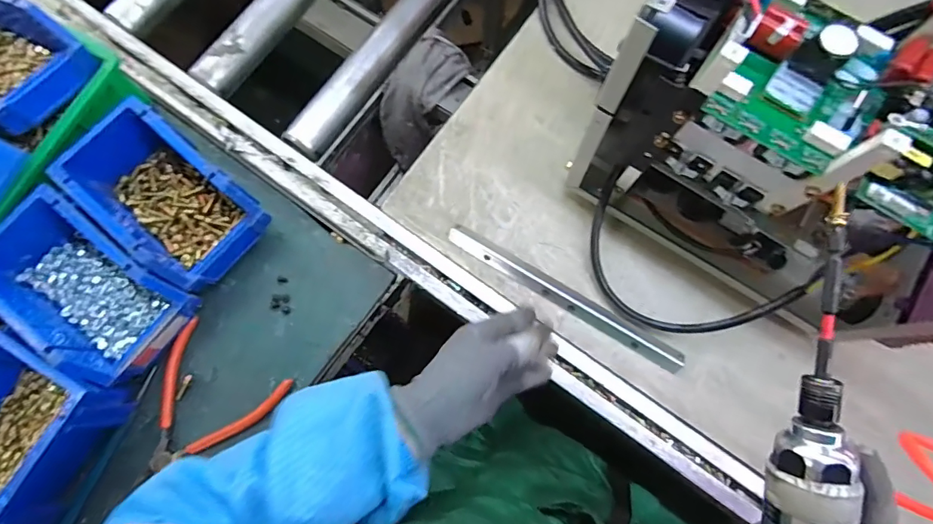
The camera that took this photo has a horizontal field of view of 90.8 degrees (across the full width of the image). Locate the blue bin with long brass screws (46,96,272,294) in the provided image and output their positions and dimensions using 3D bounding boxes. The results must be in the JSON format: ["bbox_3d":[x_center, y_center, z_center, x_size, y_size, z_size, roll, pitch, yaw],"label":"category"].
[{"bbox_3d":[-0.281,-0.061,0.436,0.156,0.073,0.099,39,80,9],"label":"blue bin with long brass screws"}]

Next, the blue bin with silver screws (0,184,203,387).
[{"bbox_3d":[-0.344,0.023,0.419,0.166,0.071,0.103,36,80,8],"label":"blue bin with silver screws"}]

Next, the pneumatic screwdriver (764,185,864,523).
[{"bbox_3d":[0.180,0.135,0.240,0.032,0.036,0.327,4,93,2],"label":"pneumatic screwdriver"}]

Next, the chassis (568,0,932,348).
[{"bbox_3d":[0.262,-0.086,0.371,0.309,0.235,0.165,34,80,8],"label":"chassis"}]

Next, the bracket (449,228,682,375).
[{"bbox_3d":[0.096,0.032,0.458,0.254,0.011,0.021,31,79,7],"label":"bracket"}]

